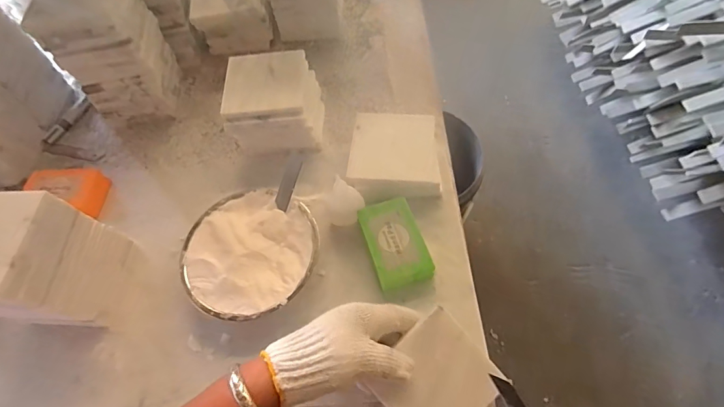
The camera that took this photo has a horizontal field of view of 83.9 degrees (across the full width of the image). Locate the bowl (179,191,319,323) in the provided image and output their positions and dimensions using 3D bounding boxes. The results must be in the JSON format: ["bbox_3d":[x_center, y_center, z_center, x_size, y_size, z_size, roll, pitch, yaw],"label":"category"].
[{"bbox_3d":[-0.122,0.057,0.455,0.145,0.049,0.145,-1,61,3],"label":"bowl"}]

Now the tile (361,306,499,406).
[{"bbox_3d":[0.070,0.167,0.377,0.098,0.005,0.096,-42,87,-7],"label":"tile"}]

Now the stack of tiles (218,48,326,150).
[{"bbox_3d":[-0.115,-0.127,0.535,0.114,0.078,0.124,-3,61,1],"label":"stack of tiles"}]

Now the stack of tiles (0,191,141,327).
[{"bbox_3d":[-0.337,0.065,0.415,0.117,0.145,0.119,8,62,7],"label":"stack of tiles"}]

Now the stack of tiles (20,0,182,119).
[{"bbox_3d":[-0.341,-0.211,0.558,0.104,0.172,0.102,-9,61,-2],"label":"stack of tiles"}]

